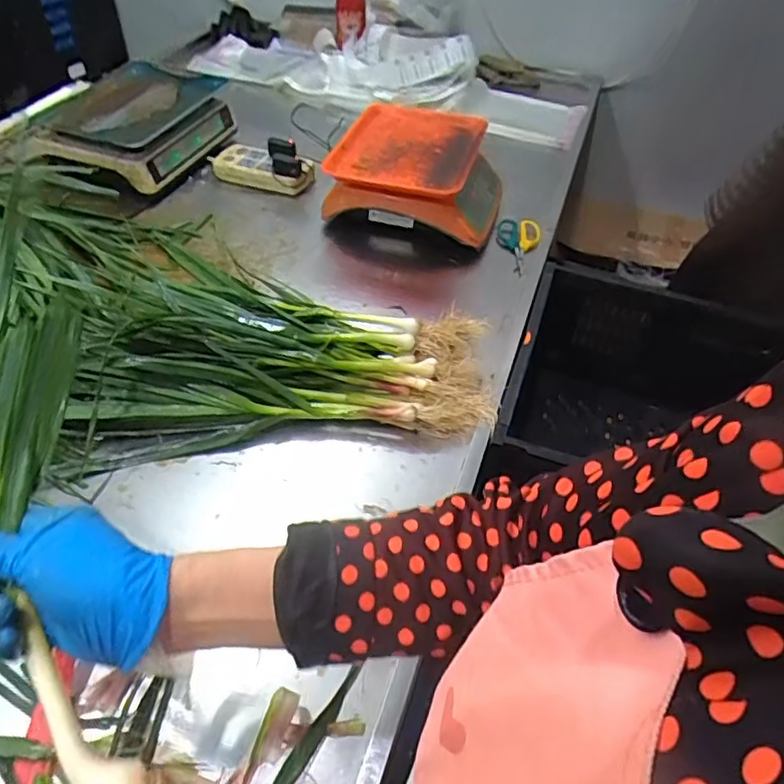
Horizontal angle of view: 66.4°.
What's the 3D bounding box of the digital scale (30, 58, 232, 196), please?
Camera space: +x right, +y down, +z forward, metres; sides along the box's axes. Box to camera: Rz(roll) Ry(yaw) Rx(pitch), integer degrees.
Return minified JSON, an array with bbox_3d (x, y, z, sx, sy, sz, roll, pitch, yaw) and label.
[{"bbox_3d":[-0.485,-0.503,1.144,0.295,0.104,0.318,2,47,-2],"label":"digital scale"}]

